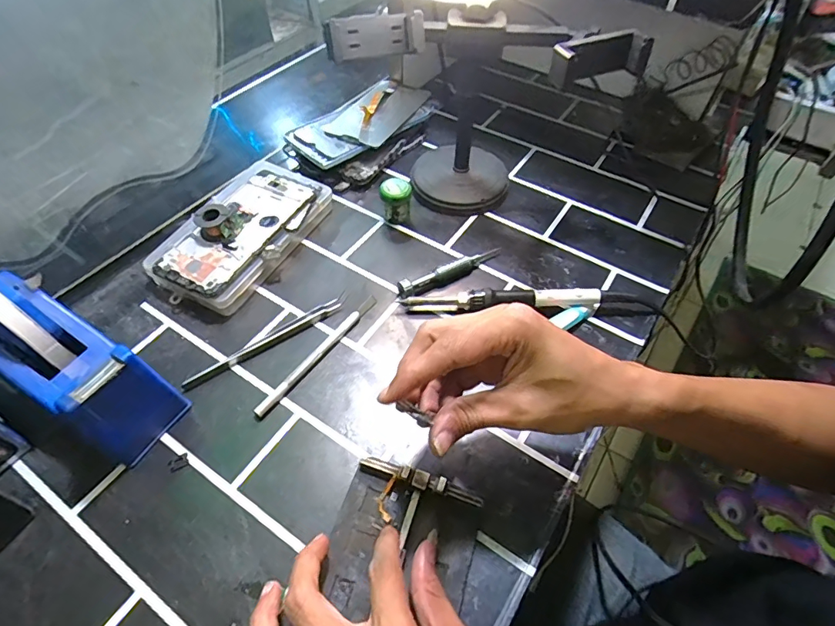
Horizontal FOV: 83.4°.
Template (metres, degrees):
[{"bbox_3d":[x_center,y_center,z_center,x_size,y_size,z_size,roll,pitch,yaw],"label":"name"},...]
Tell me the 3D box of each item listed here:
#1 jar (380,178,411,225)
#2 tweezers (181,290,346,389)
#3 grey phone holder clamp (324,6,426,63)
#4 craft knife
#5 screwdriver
[{"bbox_3d":[-0.023,-0.112,0.480,0.030,0.044,0.026,0,53,-1],"label":"jar"},{"bbox_3d":[-0.126,0.021,0.395,0.145,0.011,0.012,-29,58,-21],"label":"tweezers"},{"bbox_3d":[-0.035,-0.221,0.373,0.078,0.031,0.028,-11,54,-9],"label":"grey phone holder clamp"},{"bbox_3d":[-0.080,0.031,0.388,0.009,0.008,0.138,30,58,20],"label":"craft knife"},{"bbox_3d":[0.033,-0.040,0.439,0.110,0.019,0.016,-25,57,-19],"label":"screwdriver"}]

